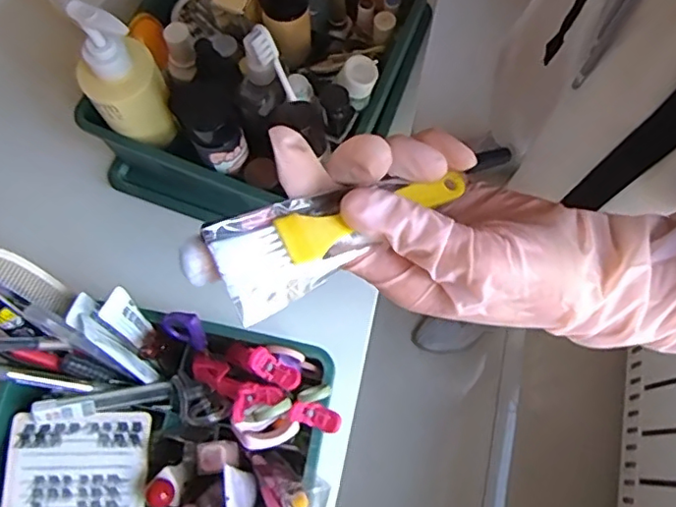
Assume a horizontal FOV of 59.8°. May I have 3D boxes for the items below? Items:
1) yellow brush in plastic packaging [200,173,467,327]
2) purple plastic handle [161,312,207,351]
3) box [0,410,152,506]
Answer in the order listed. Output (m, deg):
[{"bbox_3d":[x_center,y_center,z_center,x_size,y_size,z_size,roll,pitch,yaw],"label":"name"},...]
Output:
[{"bbox_3d":[0.005,-0.012,0.244,0.115,0.007,0.039,-23,87,-25],"label":"yellow brush in plastic packaging"},{"bbox_3d":[-0.112,0.055,0.425,0.030,0.034,0.011,11,37,19],"label":"purple plastic handle"},{"bbox_3d":[-0.185,0.149,0.415,0.096,0.011,0.069,-1,70,1],"label":"box"}]

